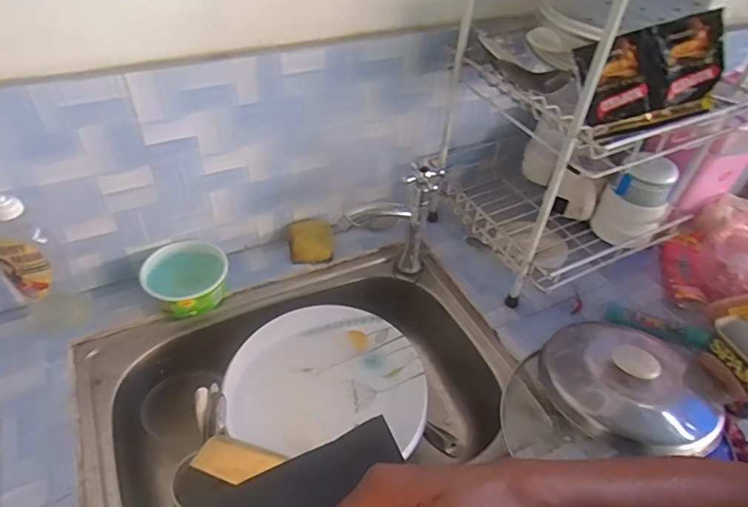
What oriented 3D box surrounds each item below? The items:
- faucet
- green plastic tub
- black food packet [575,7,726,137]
[{"bbox_3d":[0.022,-0.042,0.742,0.151,0.183,0.047,-9,45,-14],"label":"faucet"},{"bbox_3d":[-0.261,0.036,0.705,0.114,0.063,0.087,-26,51,-29],"label":"green plastic tub"},{"bbox_3d":[0.331,-0.210,0.600,0.155,0.110,0.023,-14,19,10],"label":"black food packet"}]

